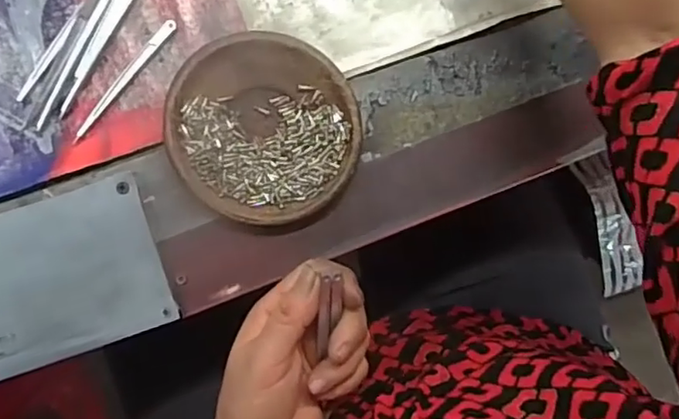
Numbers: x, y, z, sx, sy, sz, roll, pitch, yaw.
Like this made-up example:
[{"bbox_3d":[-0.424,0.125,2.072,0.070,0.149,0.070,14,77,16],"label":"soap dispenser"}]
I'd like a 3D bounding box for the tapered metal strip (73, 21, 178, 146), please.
[{"bbox_3d":[-0.132,-0.080,0.364,0.008,0.005,0.092,40,87,-4],"label":"tapered metal strip"}]

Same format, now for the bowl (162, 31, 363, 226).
[{"bbox_3d":[-0.045,-0.049,0.366,0.113,0.019,0.109,0,91,-5],"label":"bowl"}]

